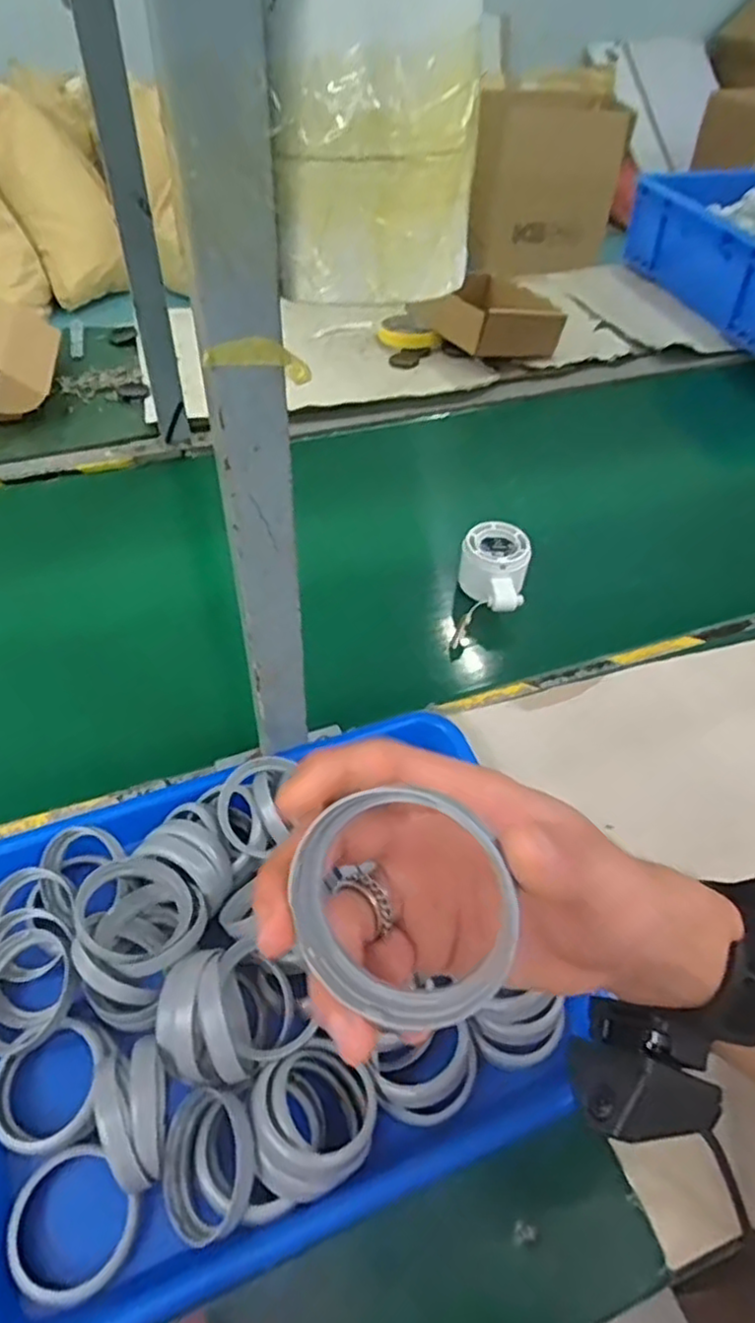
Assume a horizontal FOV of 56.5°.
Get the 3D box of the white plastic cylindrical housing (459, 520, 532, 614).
[{"bbox_3d":[0.101,-0.081,0.614,0.057,0.046,0.076,8,49,5],"label":"white plastic cylindrical housing"}]

